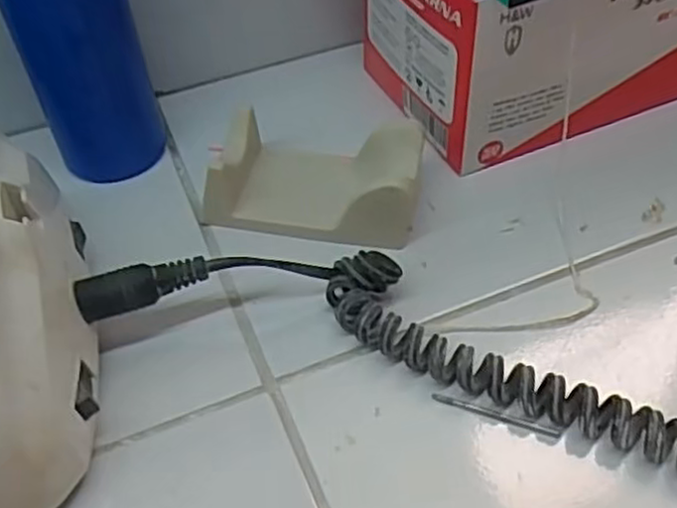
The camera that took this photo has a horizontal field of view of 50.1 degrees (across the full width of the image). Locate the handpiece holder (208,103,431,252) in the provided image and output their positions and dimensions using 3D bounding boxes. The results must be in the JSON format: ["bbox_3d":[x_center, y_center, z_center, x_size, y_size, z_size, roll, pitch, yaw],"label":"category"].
[{"bbox_3d":[-0.010,-0.034,0.312,0.092,0.034,0.052,12,50,14],"label":"handpiece holder"}]

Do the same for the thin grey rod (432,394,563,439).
[{"bbox_3d":[0.054,0.055,0.249,0.044,0.004,0.004,15,51,16],"label":"thin grey rod"}]

